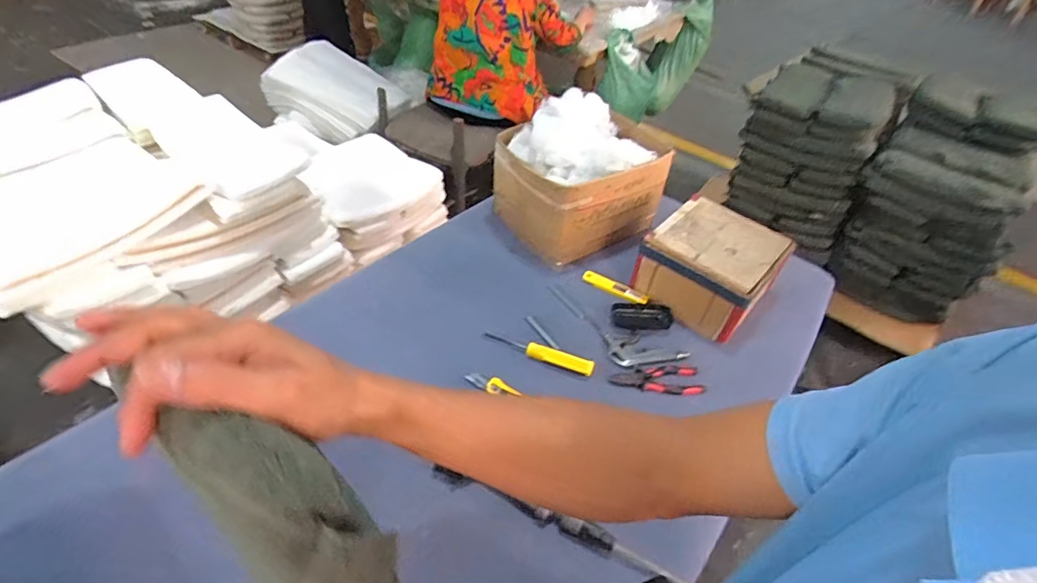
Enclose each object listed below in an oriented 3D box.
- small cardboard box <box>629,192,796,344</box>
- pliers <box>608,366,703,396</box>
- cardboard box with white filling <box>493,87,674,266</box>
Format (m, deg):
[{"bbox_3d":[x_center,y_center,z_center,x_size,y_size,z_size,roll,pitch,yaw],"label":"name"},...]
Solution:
[{"bbox_3d":[0.368,-0.047,0.955,0.213,0.136,0.212,33,50,27],"label":"small cardboard box"},{"bbox_3d":[0.228,0.149,0.821,0.147,0.012,0.053,-1,43,-7],"label":"pliers"},{"bbox_3d":[0.131,-0.233,1.058,0.297,0.262,0.233,-20,48,-24],"label":"cardboard box with white filling"}]

